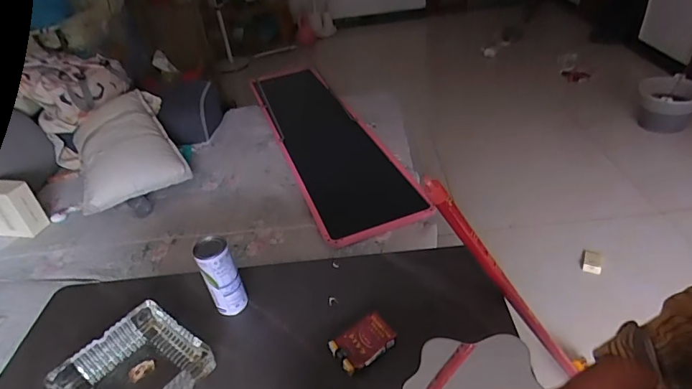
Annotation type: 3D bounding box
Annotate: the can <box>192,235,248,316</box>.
[{"bbox_3d":[-0.198,0.132,0.698,0.051,0.133,0.052,-5,37,4],"label":"can"}]

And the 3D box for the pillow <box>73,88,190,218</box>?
[{"bbox_3d":[-0.837,-0.193,1.637,0.355,0.136,0.581,-23,40,-20],"label":"pillow"}]

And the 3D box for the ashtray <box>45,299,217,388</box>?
[{"bbox_3d":[-0.309,0.256,0.631,0.174,0.037,0.174,22,46,33],"label":"ashtray"}]

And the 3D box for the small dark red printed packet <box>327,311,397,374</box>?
[{"bbox_3d":[0.025,0.215,0.636,0.088,0.023,0.061,-28,41,-25],"label":"small dark red printed packet"}]

